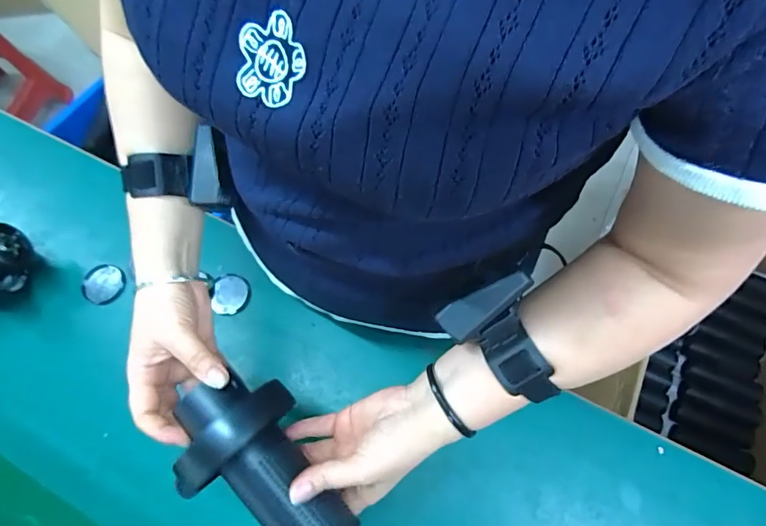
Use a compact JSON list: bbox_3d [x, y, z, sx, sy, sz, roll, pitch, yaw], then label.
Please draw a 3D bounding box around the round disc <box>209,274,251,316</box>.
[{"bbox_3d":[-0.182,0.037,0.545,0.044,0.005,0.050,-6,67,-1],"label":"round disc"}]

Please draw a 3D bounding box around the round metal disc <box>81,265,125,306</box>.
[{"bbox_3d":[-0.345,0.027,0.560,0.051,0.007,0.048,-1,67,2],"label":"round metal disc"}]

